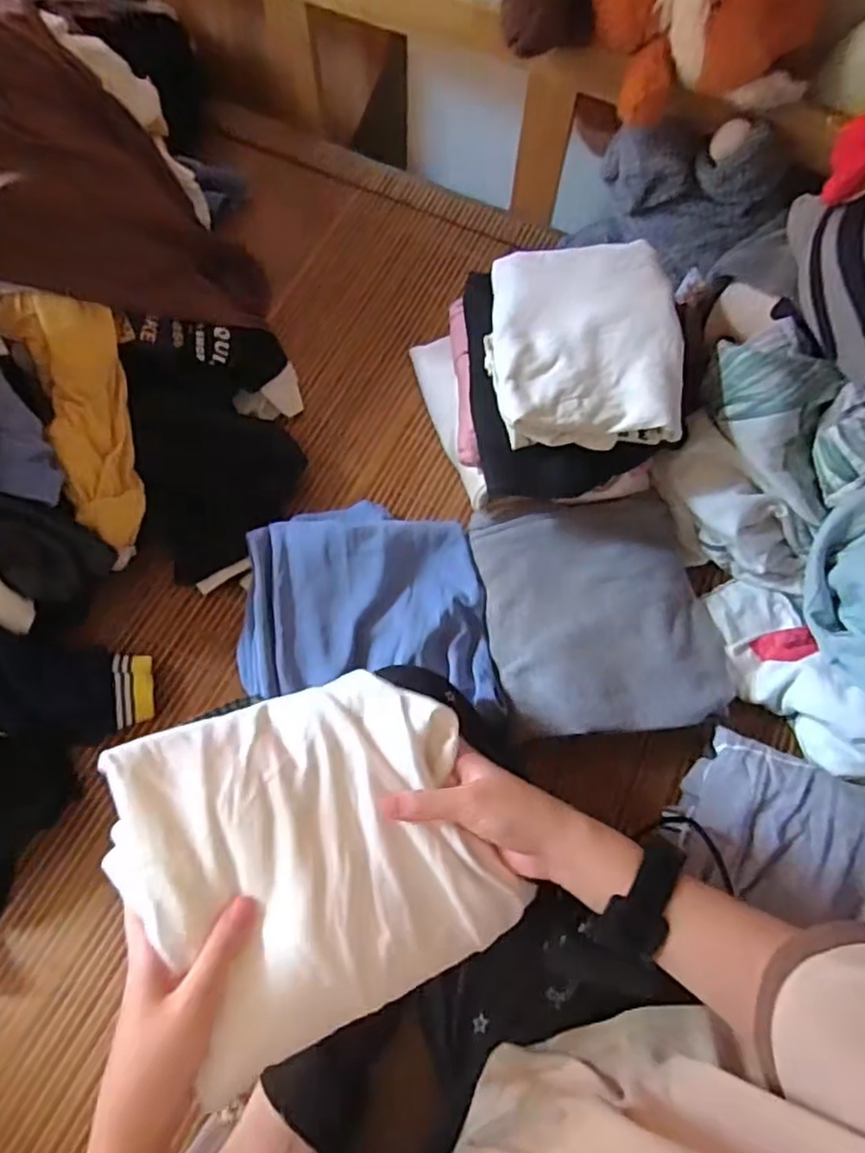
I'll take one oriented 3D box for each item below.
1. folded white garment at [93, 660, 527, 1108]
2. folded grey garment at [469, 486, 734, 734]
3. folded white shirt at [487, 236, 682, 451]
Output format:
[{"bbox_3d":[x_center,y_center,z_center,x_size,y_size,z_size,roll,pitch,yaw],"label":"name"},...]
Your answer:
[{"bbox_3d":[-0.070,0.164,0.410,0.206,0.056,0.194,-22,69,-11],"label":"folded white garment"},{"bbox_3d":[0.172,0.031,0.671,0.226,0.039,0.243,-7,67,-5],"label":"folded grey garment"},{"bbox_3d":[0.145,-0.235,0.646,0.174,0.049,0.226,-1,66,-3],"label":"folded white shirt"}]

